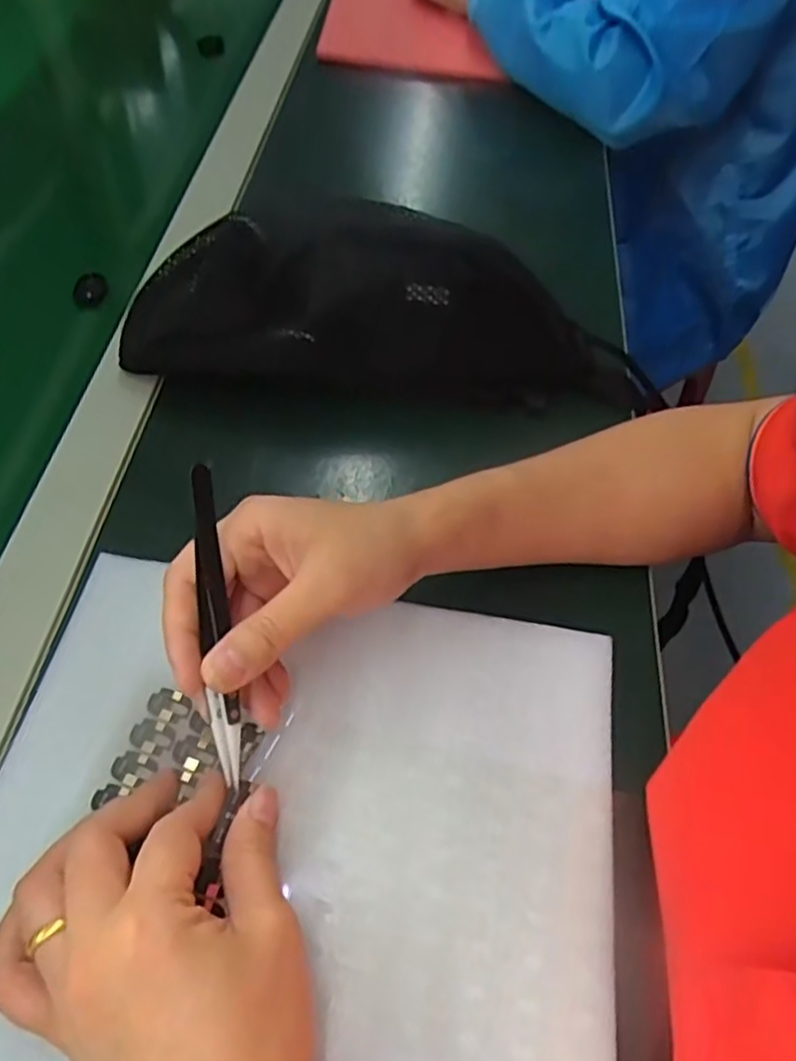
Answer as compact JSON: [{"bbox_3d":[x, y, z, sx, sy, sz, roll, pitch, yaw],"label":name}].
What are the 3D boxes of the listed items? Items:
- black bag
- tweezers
[{"bbox_3d":[0.002,-0.142,0.442,0.320,0.080,0.124,11,55,4],"label":"black bag"},{"bbox_3d":[-0.072,0.038,0.283,0.013,0.007,0.127,-4,90,-7],"label":"tweezers"}]

